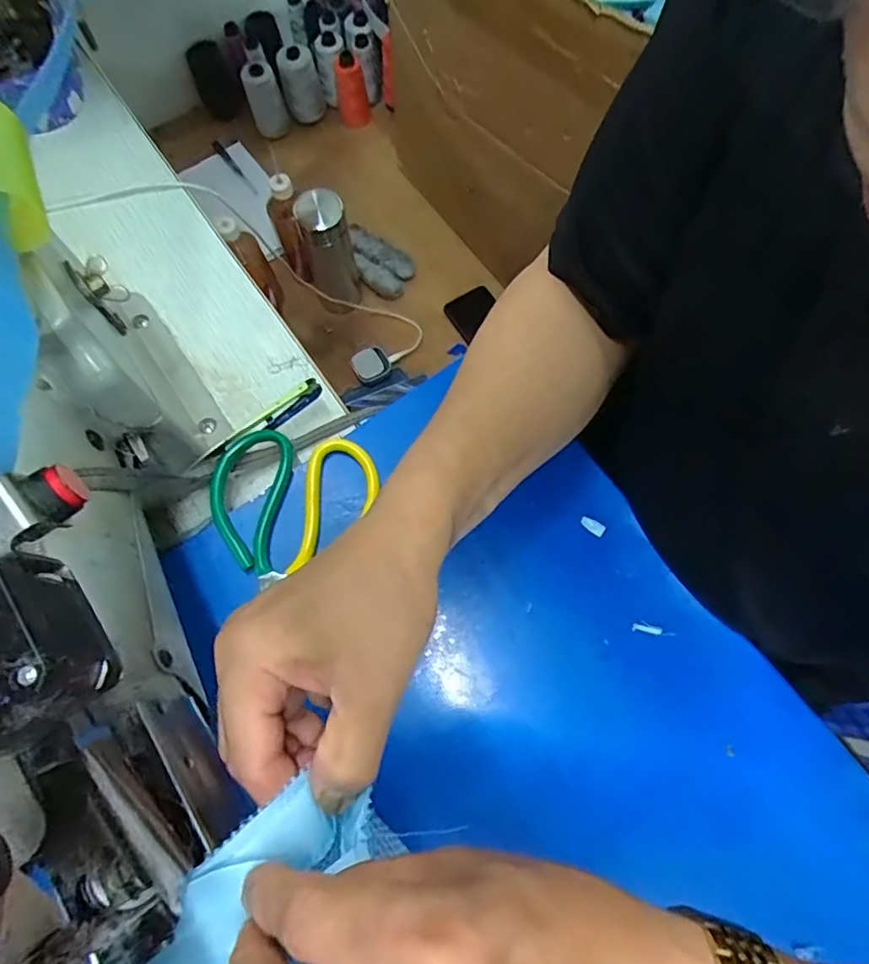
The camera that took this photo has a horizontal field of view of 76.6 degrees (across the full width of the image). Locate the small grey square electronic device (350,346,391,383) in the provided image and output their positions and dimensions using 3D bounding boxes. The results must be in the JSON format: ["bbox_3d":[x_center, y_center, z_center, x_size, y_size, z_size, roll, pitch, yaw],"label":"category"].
[{"bbox_3d":[-0.103,-0.190,0.878,0.049,0.021,0.053,-34,75,-11],"label":"small grey square electronic device"}]

